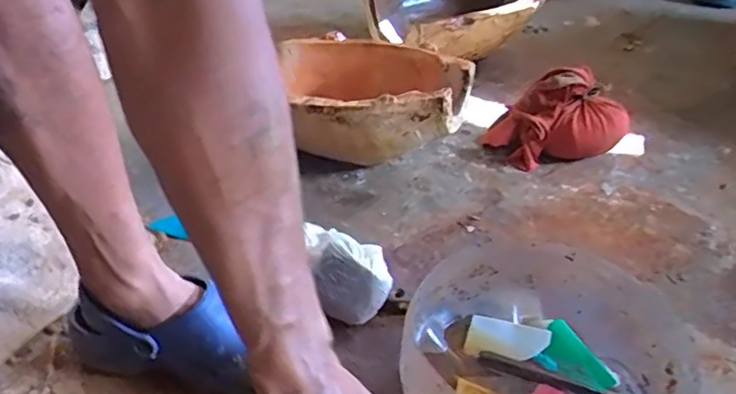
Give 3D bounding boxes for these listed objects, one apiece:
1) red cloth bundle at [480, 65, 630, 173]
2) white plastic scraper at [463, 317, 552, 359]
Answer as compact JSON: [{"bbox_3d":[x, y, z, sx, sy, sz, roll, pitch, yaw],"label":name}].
[{"bbox_3d":[0.302,-0.126,0.980,0.198,0.126,0.131,1,36,-2],"label":"red cloth bundle"},{"bbox_3d":[0.145,0.149,0.638,0.088,0.010,0.038,1,75,27],"label":"white plastic scraper"}]

